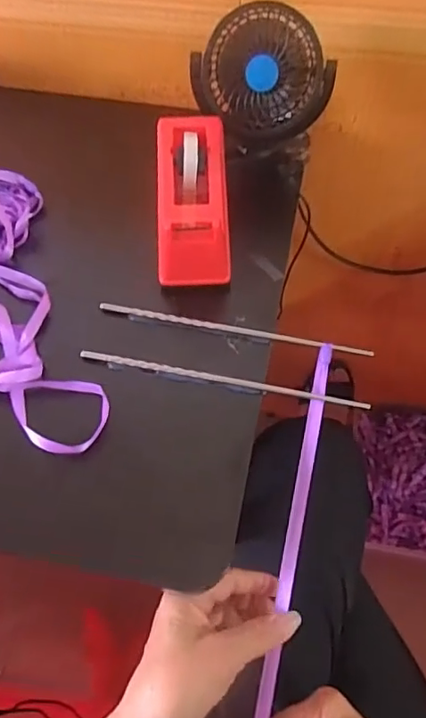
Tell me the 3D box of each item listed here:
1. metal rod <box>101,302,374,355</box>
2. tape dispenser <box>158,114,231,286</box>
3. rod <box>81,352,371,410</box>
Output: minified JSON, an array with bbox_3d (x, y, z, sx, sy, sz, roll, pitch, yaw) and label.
[{"bbox_3d":[0.017,-0.025,0.439,0.223,0.007,0.009,10,58,8],"label":"metal rod"},{"bbox_3d":[-0.017,-0.139,0.473,0.061,0.072,0.160,-2,57,0],"label":"tape dispenser"},{"bbox_3d":[0.007,0.015,0.413,0.222,0.007,0.008,9,58,7],"label":"rod"}]

